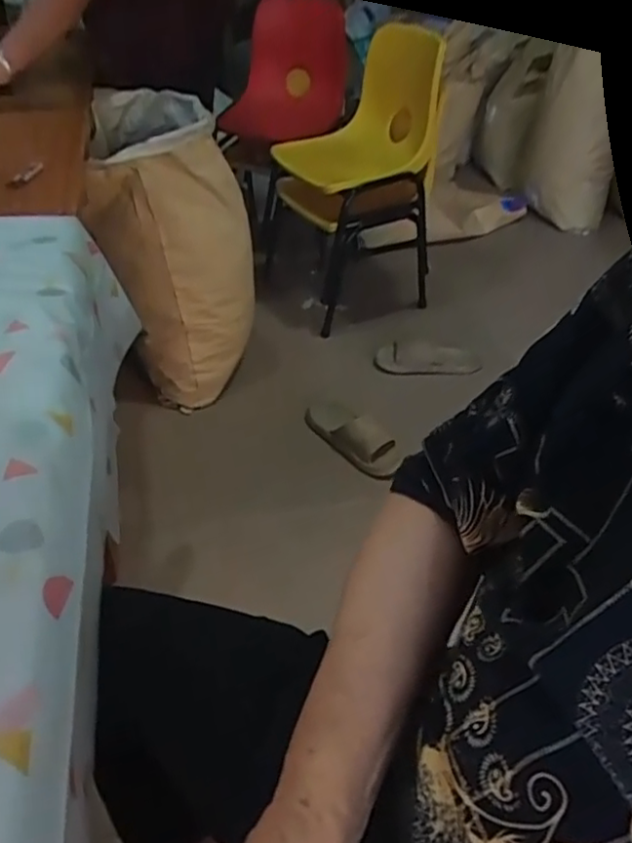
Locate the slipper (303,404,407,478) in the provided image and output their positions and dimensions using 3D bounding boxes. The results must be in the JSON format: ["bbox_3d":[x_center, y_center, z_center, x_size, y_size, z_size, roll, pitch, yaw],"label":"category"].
[{"bbox_3d":[0.077,0.031,1.406,0.259,0.067,0.104,33,49,31],"label":"slipper"}]

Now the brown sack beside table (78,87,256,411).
[{"bbox_3d":[-0.315,-0.373,1.478,0.333,0.609,0.354,-2,40,-6],"label":"brown sack beside table"}]

